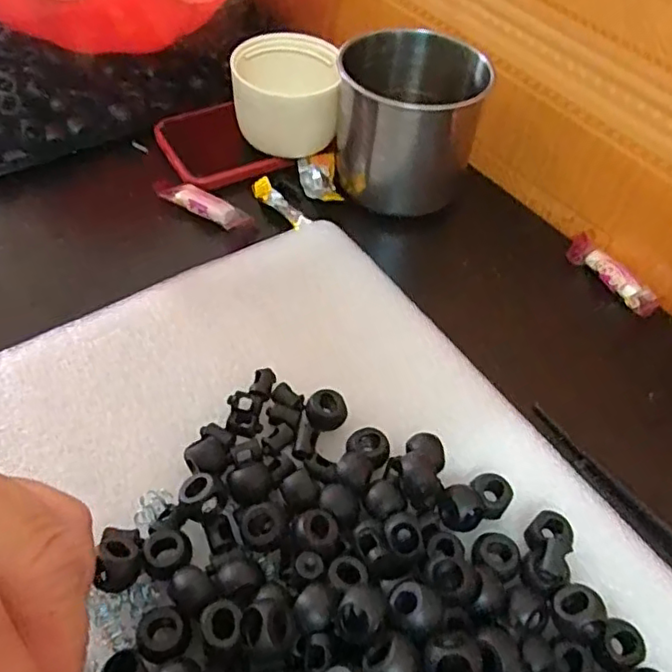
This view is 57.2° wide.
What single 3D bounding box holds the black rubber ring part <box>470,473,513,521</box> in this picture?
[{"bbox_3d":[0.063,0.065,0.249,0.014,0.010,0.016,-18,54,-18],"label":"black rubber ring part"}]

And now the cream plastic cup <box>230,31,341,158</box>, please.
[{"bbox_3d":[-0.030,-0.147,0.386,0.061,0.055,0.073,2,51,-3],"label":"cream plastic cup"}]

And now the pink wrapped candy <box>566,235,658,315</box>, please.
[{"bbox_3d":[0.155,-0.034,0.345,0.015,0.011,0.057,-30,59,-25],"label":"pink wrapped candy"}]

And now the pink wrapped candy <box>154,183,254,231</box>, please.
[{"bbox_3d":[-0.079,-0.077,0.356,0.063,0.011,0.013,23,53,14],"label":"pink wrapped candy"}]

